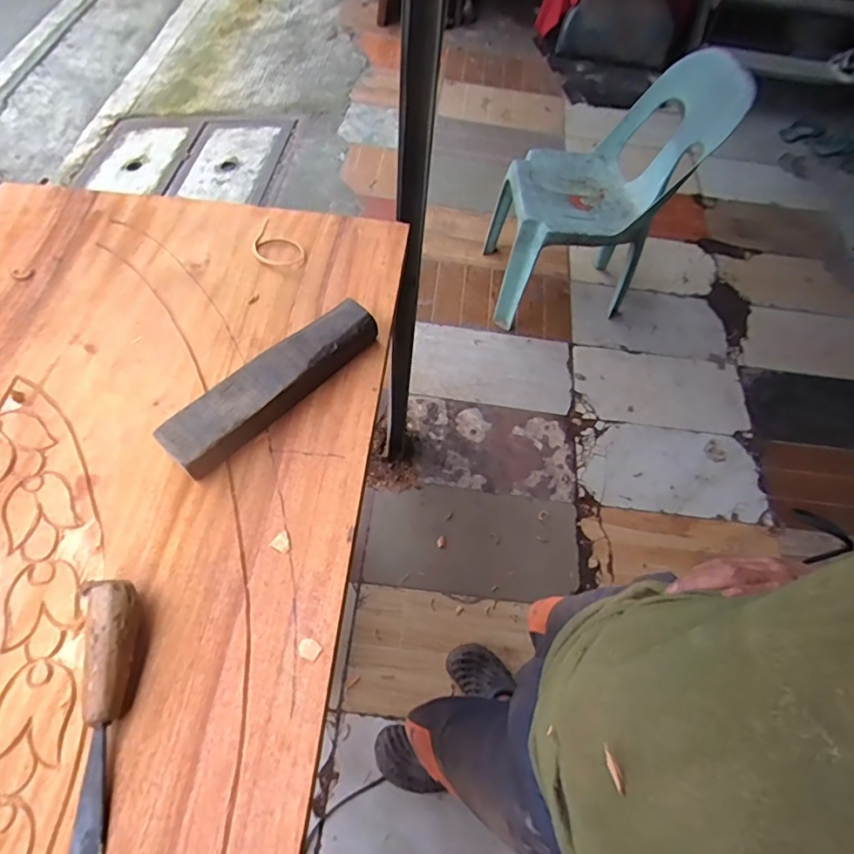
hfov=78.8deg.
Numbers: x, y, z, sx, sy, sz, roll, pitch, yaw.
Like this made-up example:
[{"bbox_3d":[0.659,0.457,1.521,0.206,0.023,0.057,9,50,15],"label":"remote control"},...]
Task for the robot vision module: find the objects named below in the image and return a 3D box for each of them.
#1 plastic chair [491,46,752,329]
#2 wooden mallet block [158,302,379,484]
[{"bbox_3d":[0.543,-0.754,1.686,0.530,0.795,0.429,1,62,-5],"label":"plastic chair"},{"bbox_3d":[-0.165,-0.048,0.573,0.063,0.043,0.259,38,66,17],"label":"wooden mallet block"}]

